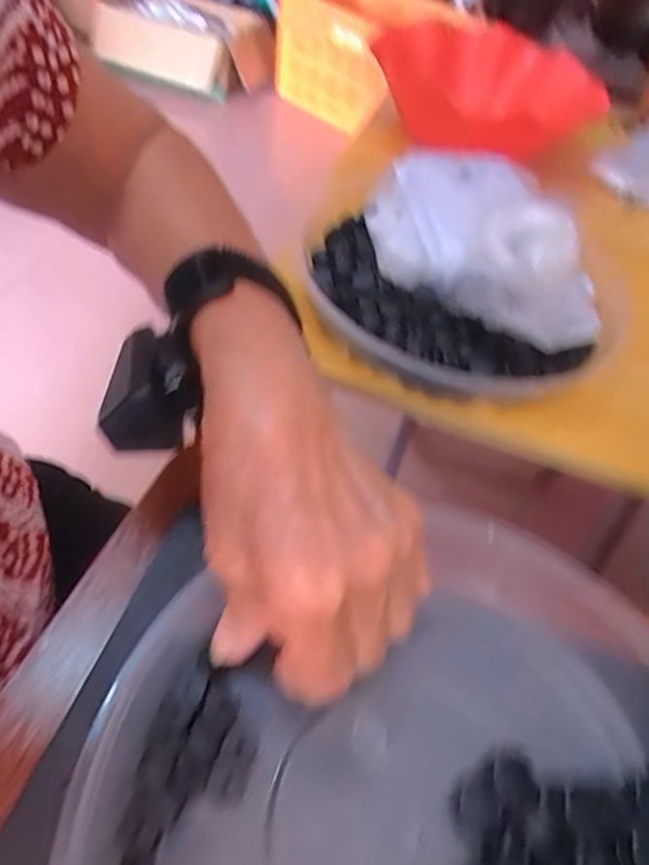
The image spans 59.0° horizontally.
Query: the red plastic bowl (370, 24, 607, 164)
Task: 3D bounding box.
[{"bbox_3d":[0.147,-0.345,0.592,0.205,0.090,0.255,-10,54,-18],"label":"red plastic bowl"}]

